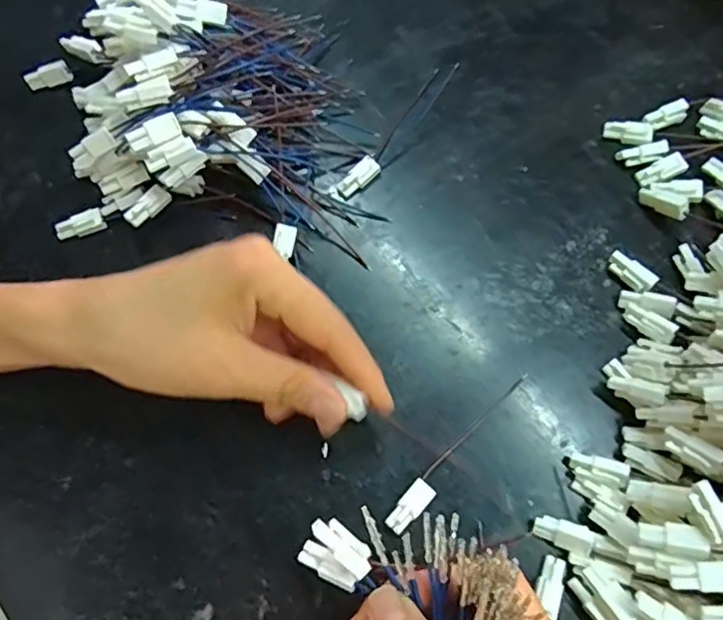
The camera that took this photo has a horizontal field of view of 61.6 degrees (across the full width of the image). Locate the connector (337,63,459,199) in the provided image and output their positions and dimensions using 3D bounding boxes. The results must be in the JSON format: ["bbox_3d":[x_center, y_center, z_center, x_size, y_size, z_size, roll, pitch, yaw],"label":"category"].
[{"bbox_3d":[0.023,-0.102,0.340,0.016,0.010,0.104,34,75,13],"label":"connector"}]

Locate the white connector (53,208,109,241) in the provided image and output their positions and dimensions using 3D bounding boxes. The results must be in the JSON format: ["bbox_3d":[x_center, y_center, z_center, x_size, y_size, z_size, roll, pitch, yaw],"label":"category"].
[{"bbox_3d":[-0.151,-0.045,0.325,0.025,0.011,0.009,-21,71,-6],"label":"white connector"}]

